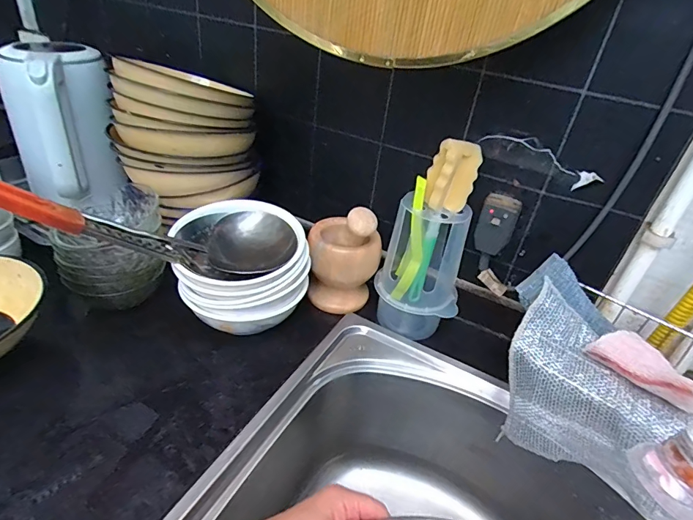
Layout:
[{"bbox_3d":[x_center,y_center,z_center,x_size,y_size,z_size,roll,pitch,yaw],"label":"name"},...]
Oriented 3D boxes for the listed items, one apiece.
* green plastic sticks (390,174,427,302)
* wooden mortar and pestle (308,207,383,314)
[{"bbox_3d":[0.085,-0.021,0.522,0.028,0.152,0.041,15,35,11],"label":"green plastic sticks"},{"bbox_3d":[-0.002,-0.009,0.583,0.099,0.150,0.086,8,34,0],"label":"wooden mortar and pestle"}]

